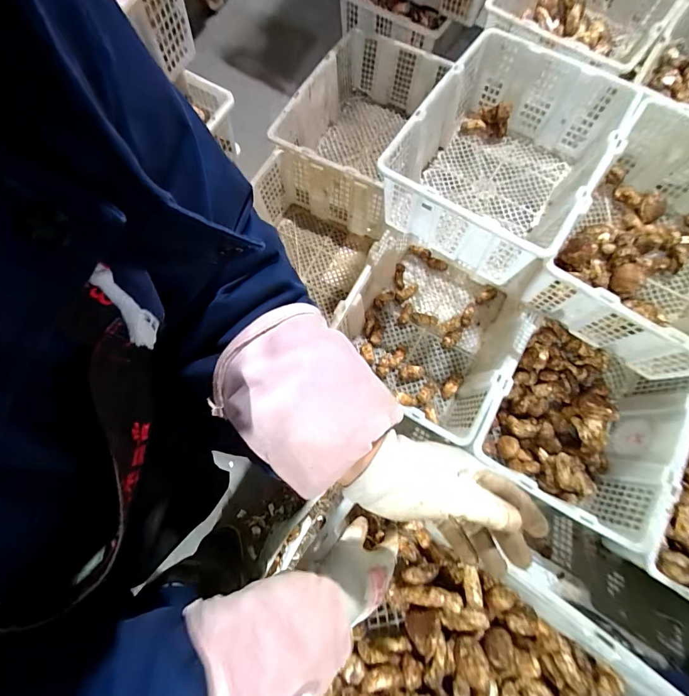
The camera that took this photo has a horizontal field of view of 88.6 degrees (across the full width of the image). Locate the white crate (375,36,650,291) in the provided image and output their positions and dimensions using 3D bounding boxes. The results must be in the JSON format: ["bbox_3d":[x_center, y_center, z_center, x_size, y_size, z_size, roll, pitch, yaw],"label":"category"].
[{"bbox_3d":[0.331,-0.409,0.758,0.344,0.190,0.481,32,76,8],"label":"white crate"}]

